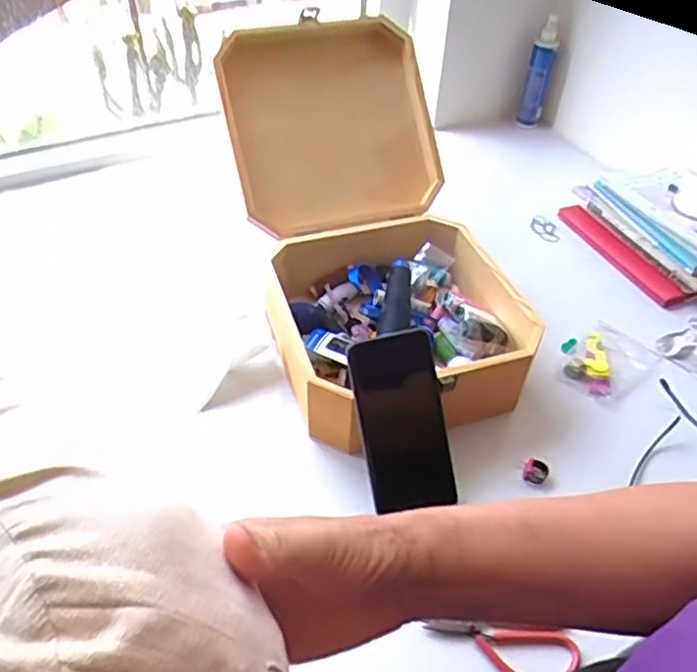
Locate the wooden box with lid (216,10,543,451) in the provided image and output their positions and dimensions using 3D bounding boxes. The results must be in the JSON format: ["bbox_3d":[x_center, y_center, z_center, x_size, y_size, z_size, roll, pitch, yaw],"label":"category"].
[{"bbox_3d":[0.027,-0.130,0.664,0.239,0.231,0.390,-12,47,-14],"label":"wooden box with lid"}]

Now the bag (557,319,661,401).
[{"bbox_3d":[0.286,0.024,0.704,0.118,0.020,0.084,-29,53,-28],"label":"bag"}]

